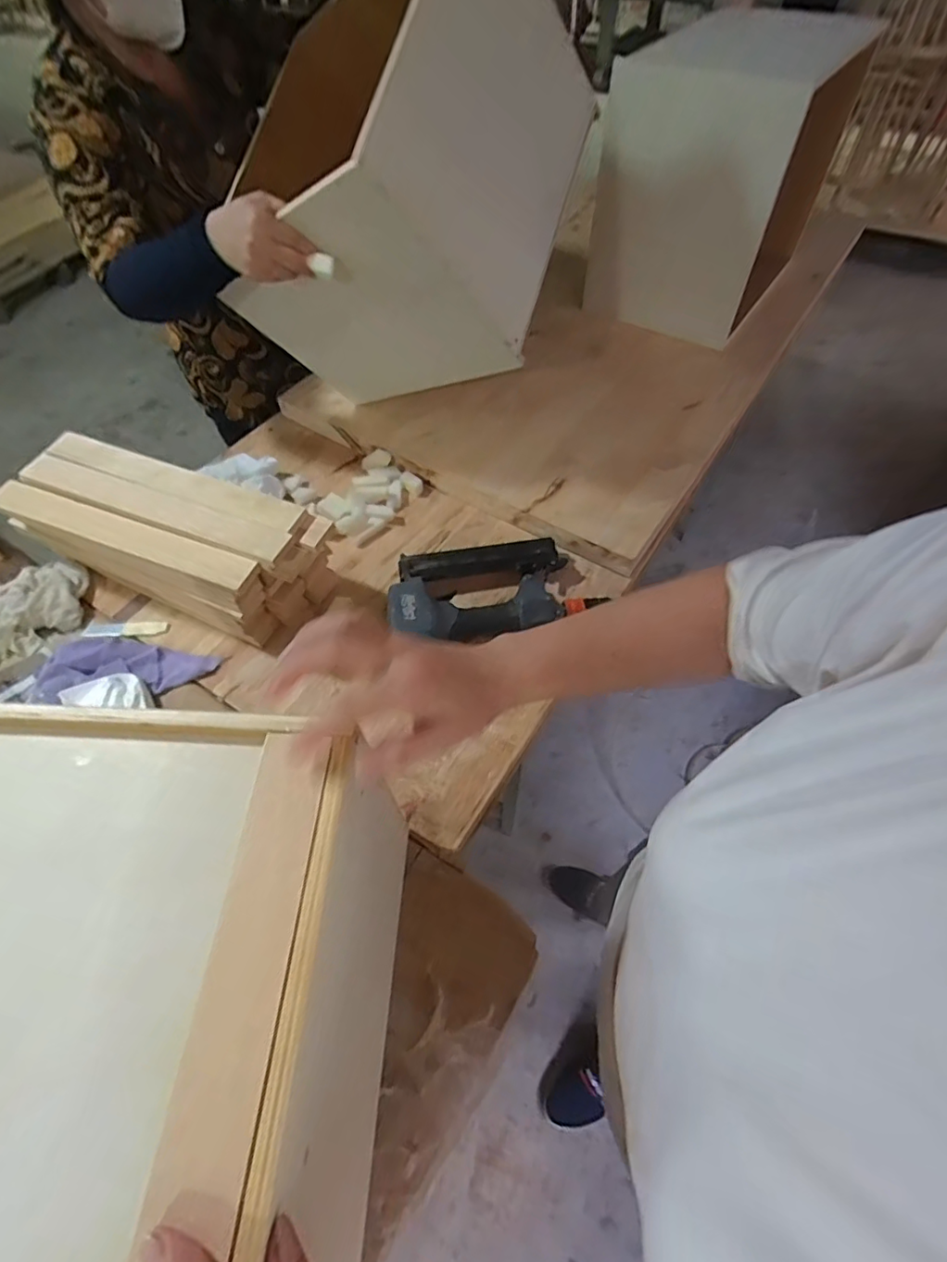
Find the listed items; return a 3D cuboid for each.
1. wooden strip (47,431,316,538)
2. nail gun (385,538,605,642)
[{"bbox_3d":[-0.365,-0.182,0.672,0.374,0.021,0.046,19,58,14],"label":"wooden strip"},{"bbox_3d":[0.020,-0.051,0.703,0.253,0.059,0.150,-11,56,-6],"label":"nail gun"}]

